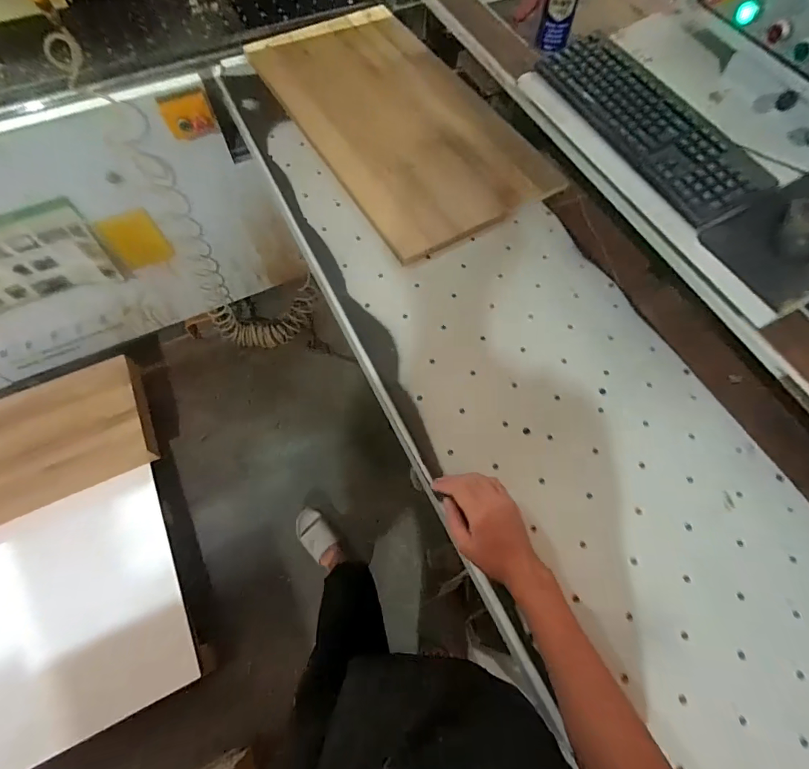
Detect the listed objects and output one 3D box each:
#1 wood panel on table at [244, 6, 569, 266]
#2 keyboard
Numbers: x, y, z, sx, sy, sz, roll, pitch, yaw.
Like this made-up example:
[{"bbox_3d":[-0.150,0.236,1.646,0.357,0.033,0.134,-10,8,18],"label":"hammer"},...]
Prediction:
[{"bbox_3d":[-0.035,-0.610,0.914,0.375,0.027,0.744,-29,69,-13],"label":"wood panel on table"},{"bbox_3d":[0.395,-0.435,0.686,0.130,0.043,0.436,-26,71,-9],"label":"keyboard"}]

